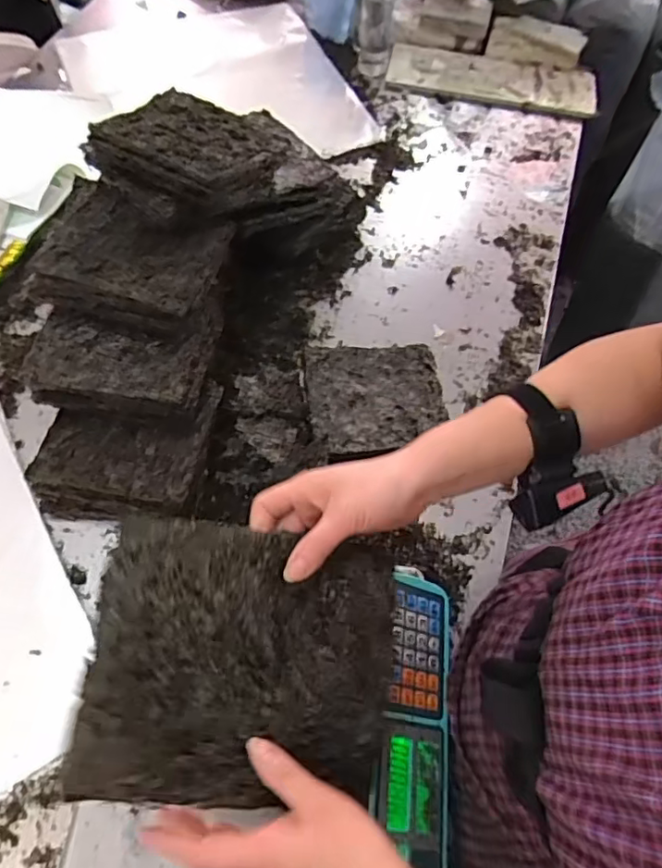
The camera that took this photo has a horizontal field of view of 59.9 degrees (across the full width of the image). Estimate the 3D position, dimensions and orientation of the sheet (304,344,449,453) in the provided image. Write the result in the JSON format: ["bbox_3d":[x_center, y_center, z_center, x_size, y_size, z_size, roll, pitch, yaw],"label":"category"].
[{"bbox_3d":[0.066,-0.054,0.824,0.194,0.025,0.176,-4,61,-5],"label":"sheet"}]

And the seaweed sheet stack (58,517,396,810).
[{"bbox_3d":[-0.055,0.152,0.381,0.193,0.020,0.172,11,77,-13],"label":"seaweed sheet stack"}]

